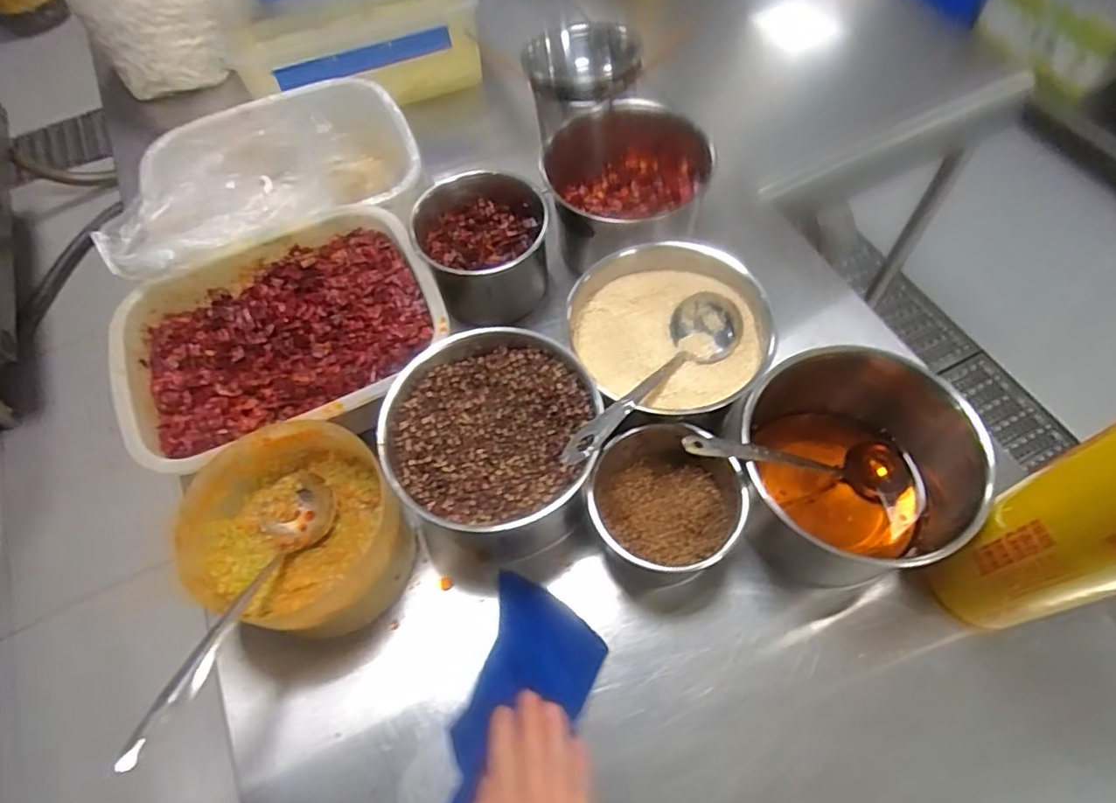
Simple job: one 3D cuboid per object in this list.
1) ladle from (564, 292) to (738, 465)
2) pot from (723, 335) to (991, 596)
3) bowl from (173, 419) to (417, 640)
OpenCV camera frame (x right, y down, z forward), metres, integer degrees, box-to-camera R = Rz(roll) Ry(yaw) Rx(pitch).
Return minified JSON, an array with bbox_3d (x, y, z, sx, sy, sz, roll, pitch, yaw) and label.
[{"bbox_3d":[0.086,-0.022,0.571,0.067,0.047,0.252,36,52,21],"label":"ladle"},{"bbox_3d":[0.249,0.062,0.554,0.174,0.146,0.170,-2,61,3],"label":"pot"},{"bbox_3d":[-0.234,0.120,0.564,0.177,0.097,0.172,-2,61,3],"label":"bowl"}]

